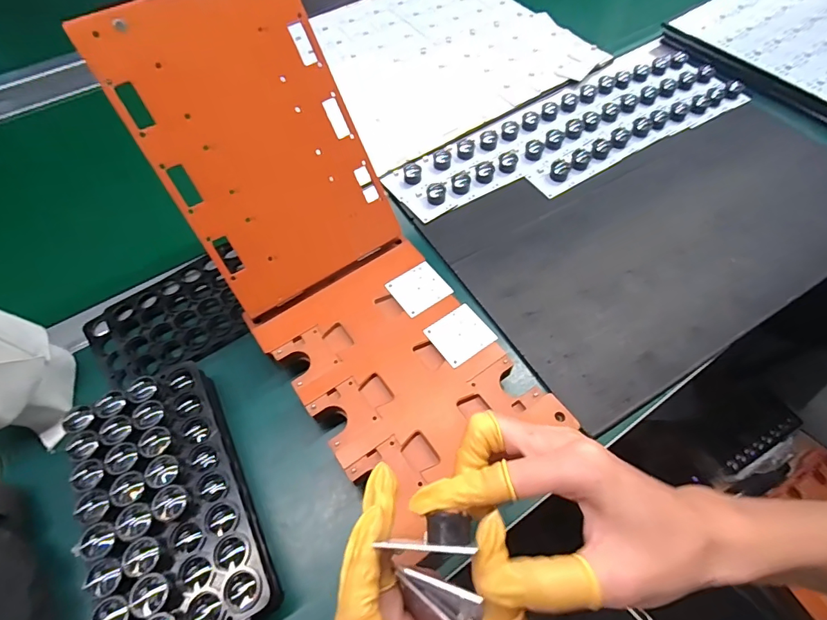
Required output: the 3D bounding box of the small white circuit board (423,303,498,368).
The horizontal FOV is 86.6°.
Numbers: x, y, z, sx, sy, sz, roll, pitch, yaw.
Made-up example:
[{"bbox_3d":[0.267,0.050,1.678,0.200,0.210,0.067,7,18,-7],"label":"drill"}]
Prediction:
[{"bbox_3d":[0.040,0.021,0.378,0.047,0.004,0.044,-32,63,-16],"label":"small white circuit board"}]

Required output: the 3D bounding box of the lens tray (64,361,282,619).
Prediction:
[{"bbox_3d":[-0.174,0.141,0.317,0.098,0.050,0.193,-27,62,-14],"label":"lens tray"}]

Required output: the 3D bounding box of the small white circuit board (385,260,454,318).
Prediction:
[{"bbox_3d":[0.005,-0.020,0.405,0.047,0.004,0.044,-32,63,-16],"label":"small white circuit board"}]

